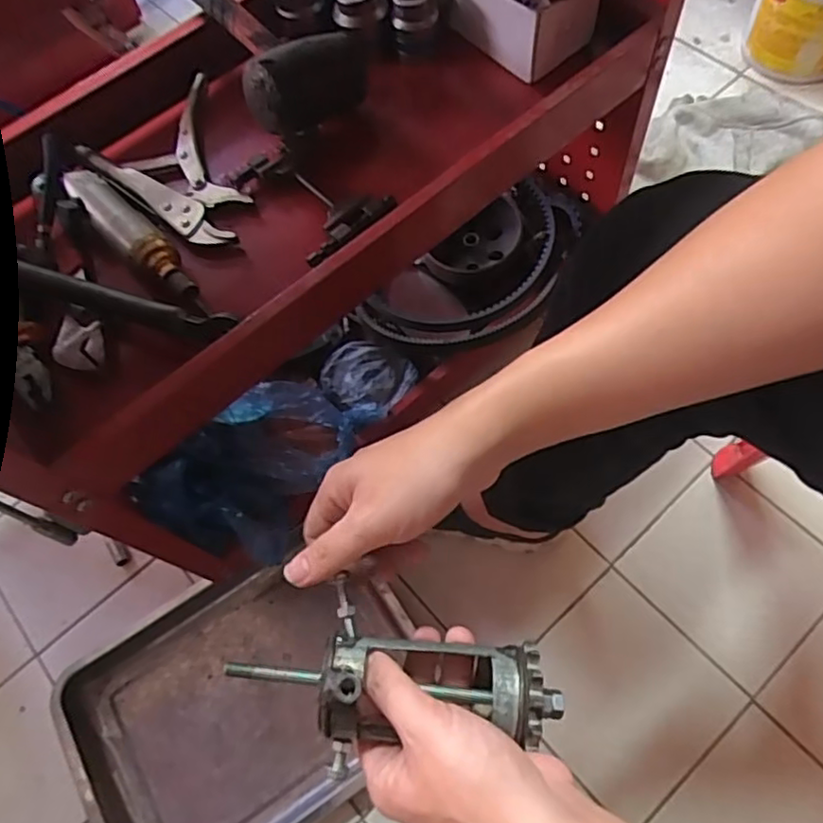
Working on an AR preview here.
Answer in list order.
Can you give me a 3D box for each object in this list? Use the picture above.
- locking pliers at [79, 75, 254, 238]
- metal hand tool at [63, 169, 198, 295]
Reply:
[{"bbox_3d":[-0.207,-0.223,0.594,0.132,0.029,0.181,-37,66,-12],"label":"locking pliers"},{"bbox_3d":[-0.237,-0.153,0.543,0.166,0.029,0.031,40,74,21],"label":"metal hand tool"}]

